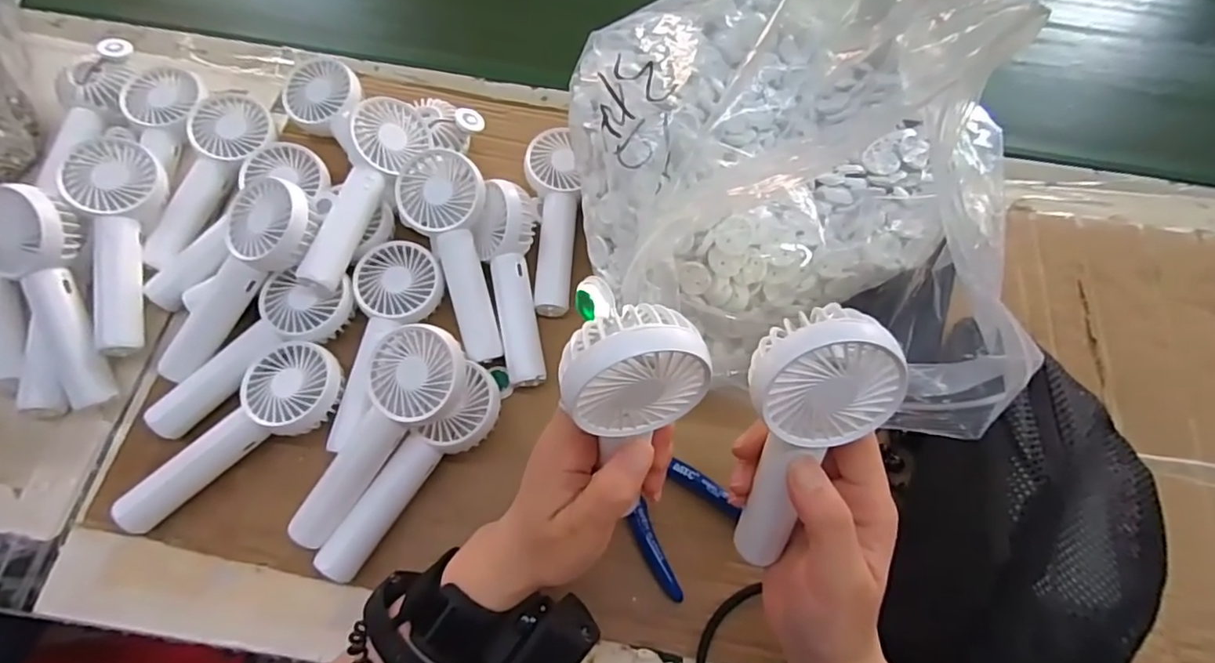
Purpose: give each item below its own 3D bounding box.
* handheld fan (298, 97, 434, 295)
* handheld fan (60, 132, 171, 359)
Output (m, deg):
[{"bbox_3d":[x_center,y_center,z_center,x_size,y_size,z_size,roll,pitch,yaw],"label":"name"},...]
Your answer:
[{"bbox_3d":[-0.173,-0.096,0.411,0.050,0.047,0.148,20,66,6],"label":"handheld fan"},{"bbox_3d":[-0.322,-0.058,0.399,0.051,0.028,0.143,-6,82,-6],"label":"handheld fan"}]

